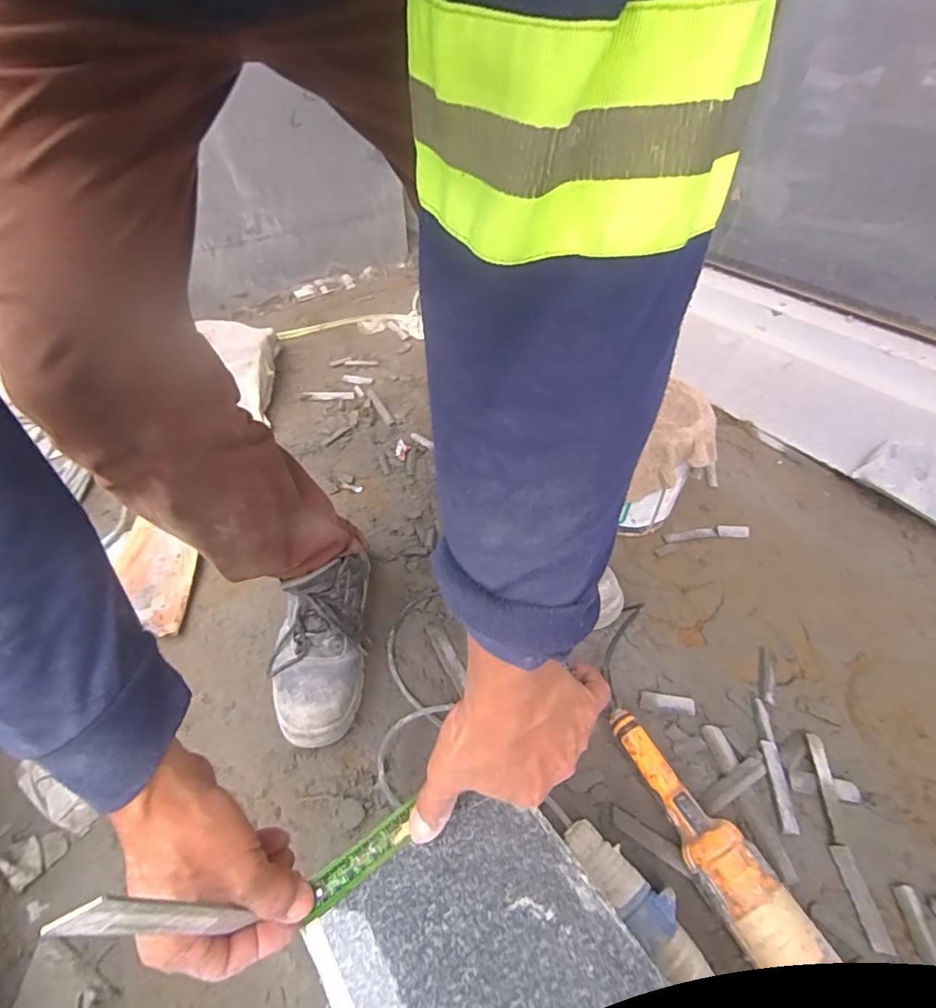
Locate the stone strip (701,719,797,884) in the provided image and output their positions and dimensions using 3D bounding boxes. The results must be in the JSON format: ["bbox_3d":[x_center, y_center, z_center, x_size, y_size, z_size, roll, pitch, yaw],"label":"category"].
[{"bbox_3d":[0.309,0.325,0.580,0.029,0.007,0.161,-9,48,-8],"label":"stone strip"}]

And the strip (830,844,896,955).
[{"bbox_3d":[0.390,0.390,0.518,0.019,0.010,0.086,0,47,1],"label":"strip"}]

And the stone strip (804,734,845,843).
[{"bbox_3d":[0.407,0.319,0.591,0.016,0.005,0.118,-2,41,18],"label":"stone strip"}]

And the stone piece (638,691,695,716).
[{"bbox_3d":[0.251,0.253,0.658,0.067,0.012,0.020,7,47,6],"label":"stone piece"}]

